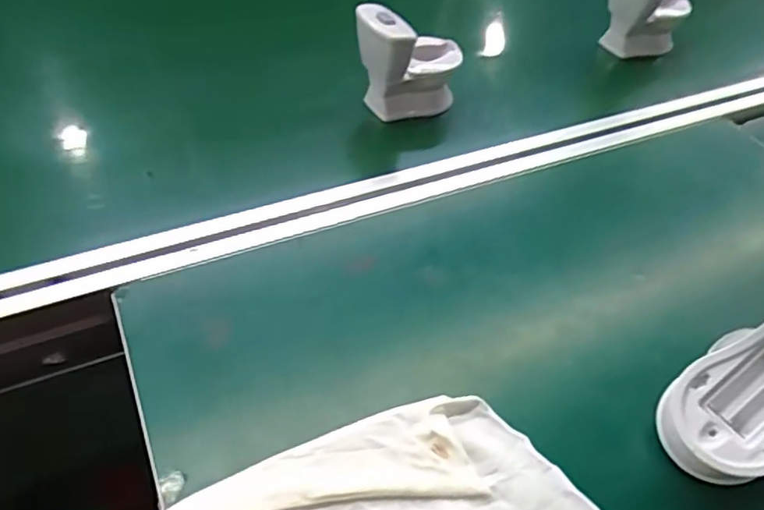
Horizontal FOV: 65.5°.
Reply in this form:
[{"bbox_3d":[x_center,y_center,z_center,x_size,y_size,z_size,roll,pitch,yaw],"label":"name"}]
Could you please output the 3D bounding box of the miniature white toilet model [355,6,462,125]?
[{"bbox_3d":[0.029,-0.186,0.566,0.099,0.089,0.056,-15,51,-17],"label":"miniature white toilet model"}]

